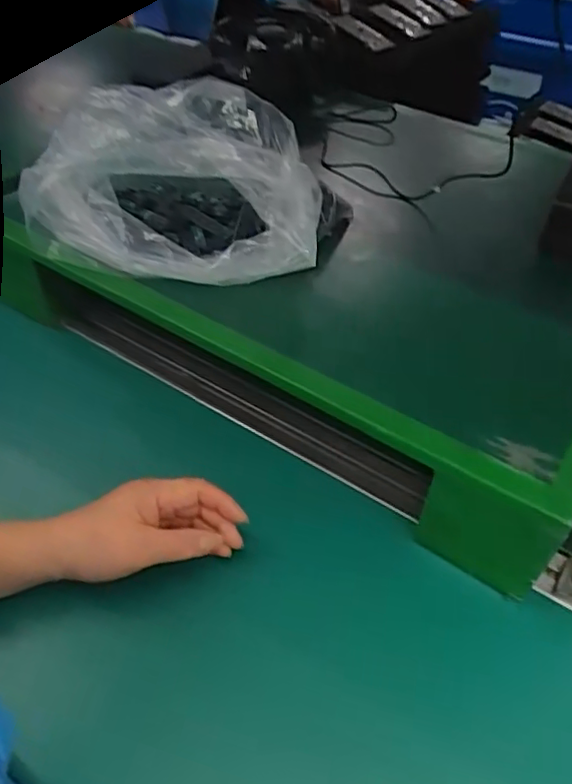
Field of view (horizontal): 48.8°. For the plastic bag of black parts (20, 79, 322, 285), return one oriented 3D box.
[{"bbox_3d":[-0.088,-0.180,0.549,0.241,0.131,0.126,13,48,12],"label":"plastic bag of black parts"}]

